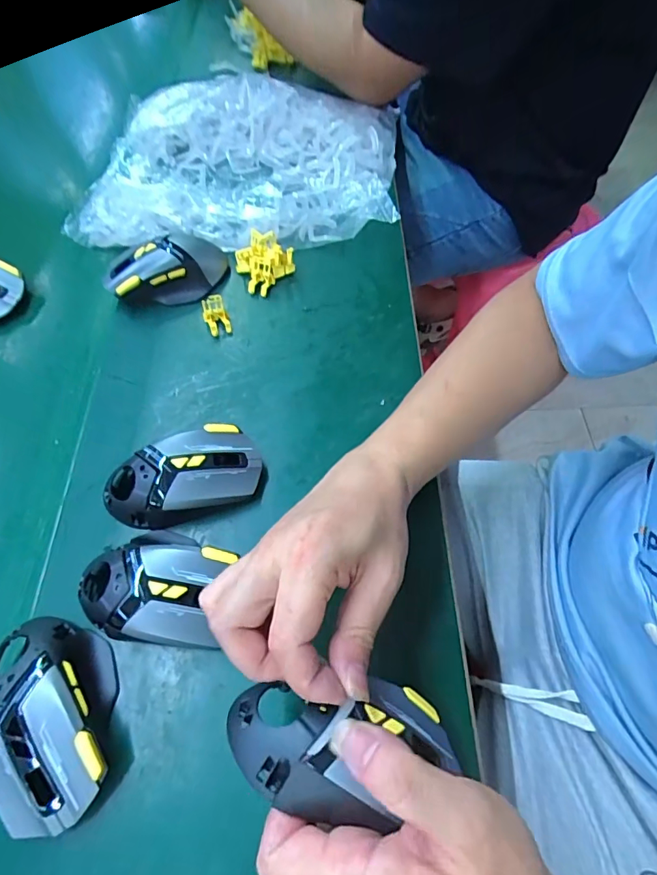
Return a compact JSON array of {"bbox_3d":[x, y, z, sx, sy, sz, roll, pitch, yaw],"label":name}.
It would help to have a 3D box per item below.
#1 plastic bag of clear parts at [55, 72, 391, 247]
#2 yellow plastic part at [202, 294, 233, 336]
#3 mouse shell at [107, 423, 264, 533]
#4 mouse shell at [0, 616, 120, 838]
[{"bbox_3d":[-0.102,-0.344,0.551,0.352,0.054,0.297,4,61,4],"label":"plastic bag of clear parts"},{"bbox_3d":[-0.109,-0.117,0.437,0.022,0.025,0.027,-19,62,-9],"label":"yellow plastic part"},{"bbox_3d":[-0.113,0.027,0.350,0.121,0.039,0.076,-21,62,-10],"label":"mouse shell"},{"bbox_3d":[-0.169,0.168,0.280,0.068,0.047,0.120,-22,63,-10],"label":"mouse shell"}]

